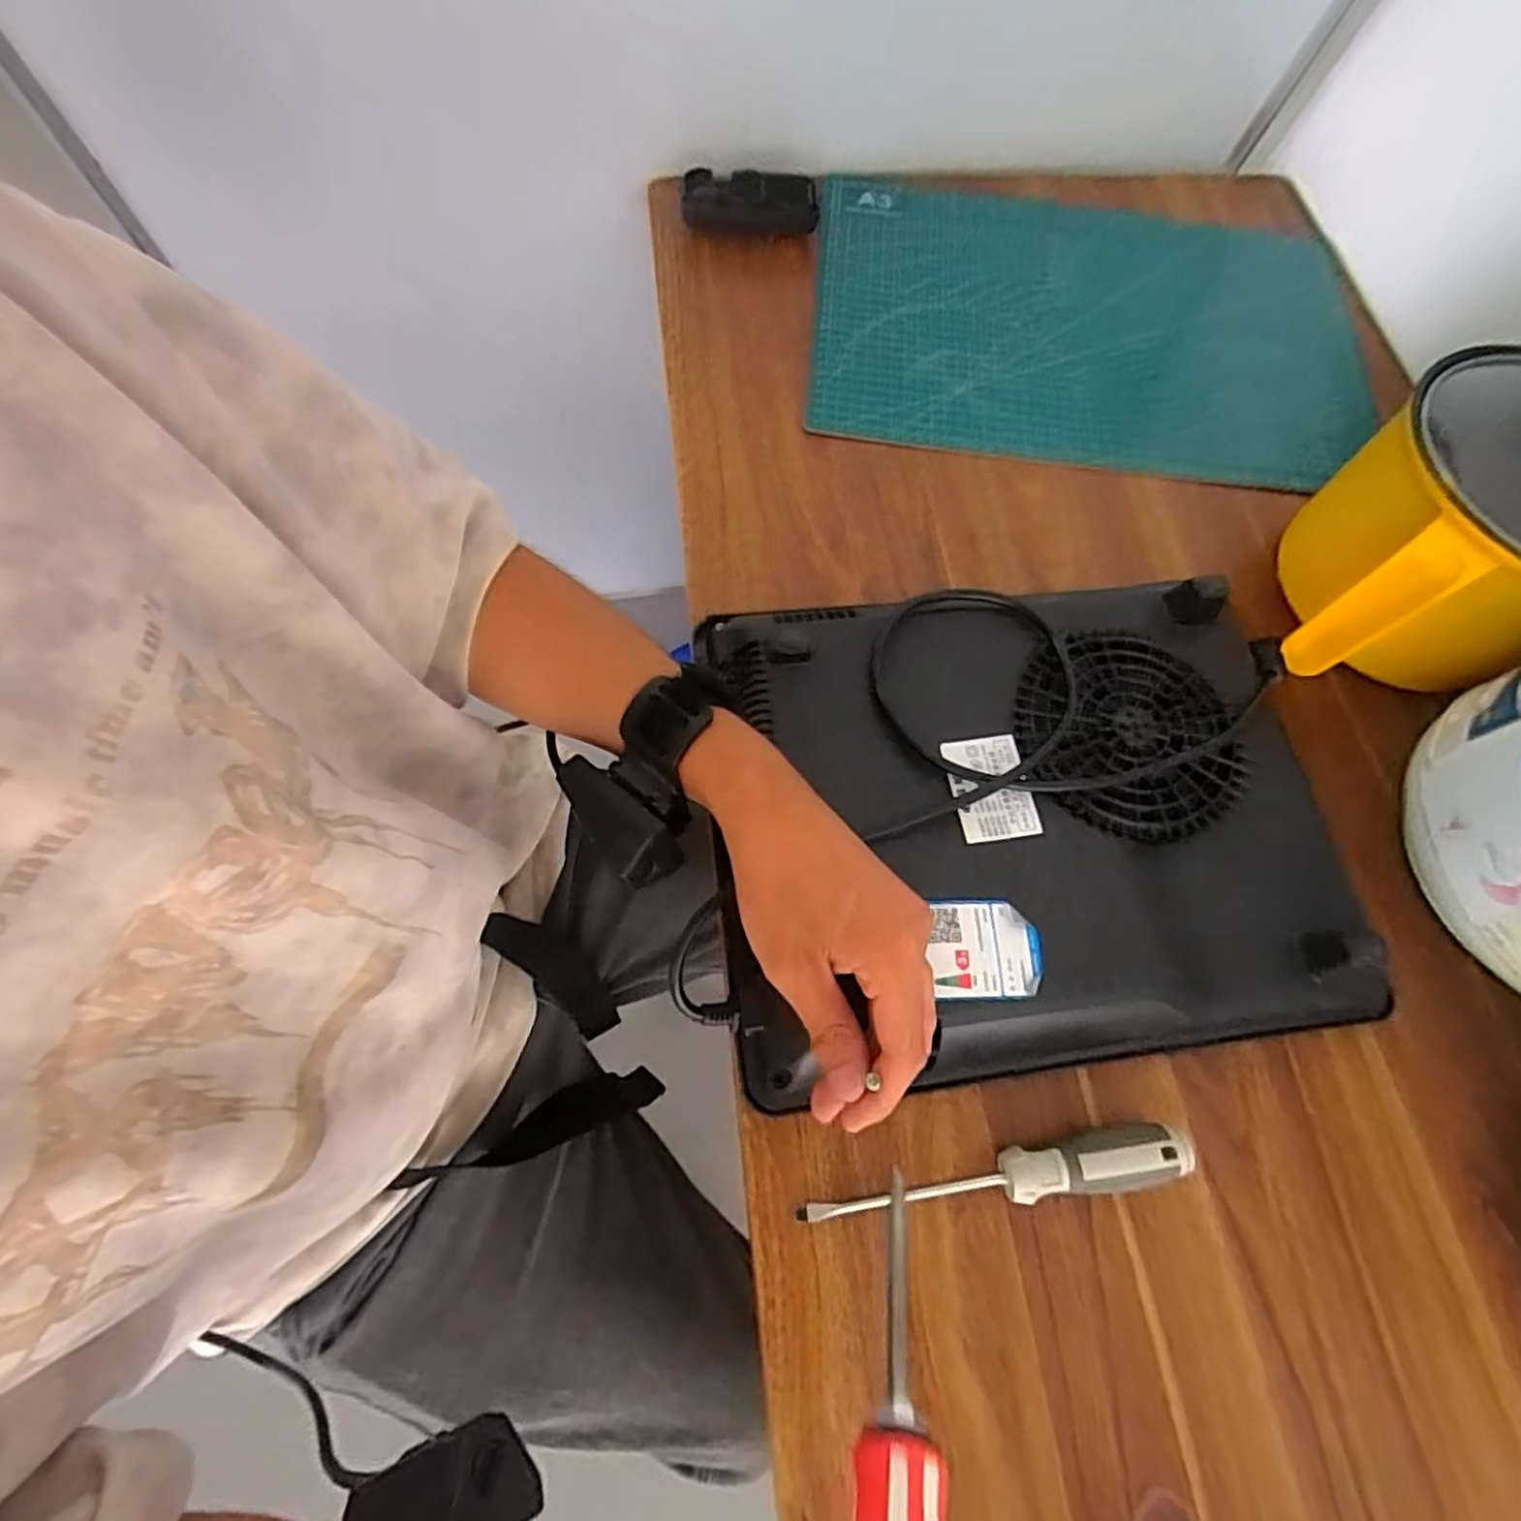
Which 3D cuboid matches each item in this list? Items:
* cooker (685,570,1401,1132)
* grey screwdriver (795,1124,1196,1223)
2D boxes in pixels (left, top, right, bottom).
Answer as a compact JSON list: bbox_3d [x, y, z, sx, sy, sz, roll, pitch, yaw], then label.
[{"bbox_3d":[0.142,0.025,0.390,0.322,0.045,0.253,-5,70,-4],"label":"cooker"},{"bbox_3d":[0.110,0.195,0.342,0.180,0.021,0.025,-7,70,-5],"label":"grey screwdriver"}]

